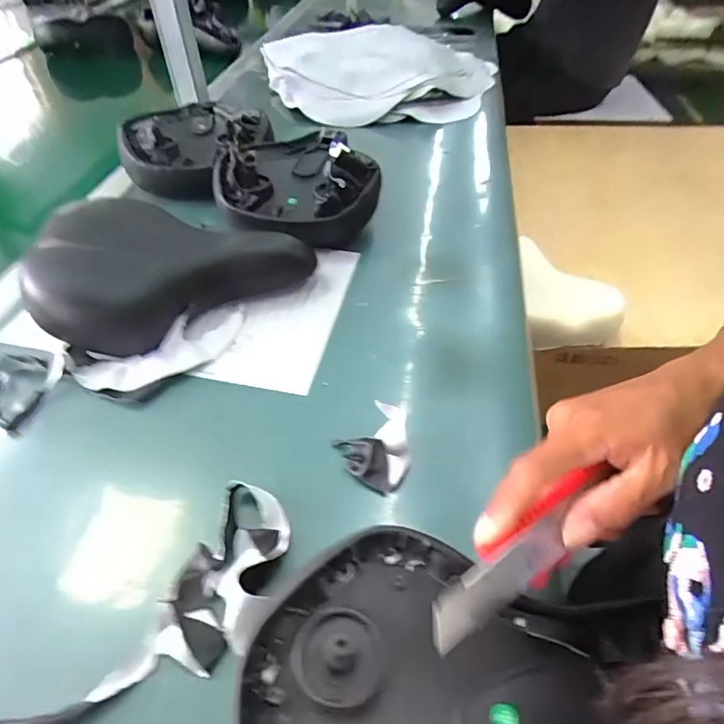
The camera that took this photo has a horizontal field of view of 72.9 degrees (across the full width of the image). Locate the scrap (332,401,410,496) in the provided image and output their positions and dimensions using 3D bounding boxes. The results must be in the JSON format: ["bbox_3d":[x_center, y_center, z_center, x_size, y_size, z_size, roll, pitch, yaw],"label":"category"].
[{"bbox_3d":[0.007,0.063,0.356,0.051,0.031,0.059,-1,47,0],"label":"scrap"}]

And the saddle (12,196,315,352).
[{"bbox_3d":[-0.175,-0.090,0.455,0.240,0.082,0.109,-27,53,-23],"label":"saddle"}]

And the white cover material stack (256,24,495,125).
[{"bbox_3d":[0.037,-0.523,0.864,0.389,0.052,0.362,6,47,6],"label":"white cover material stack"}]

